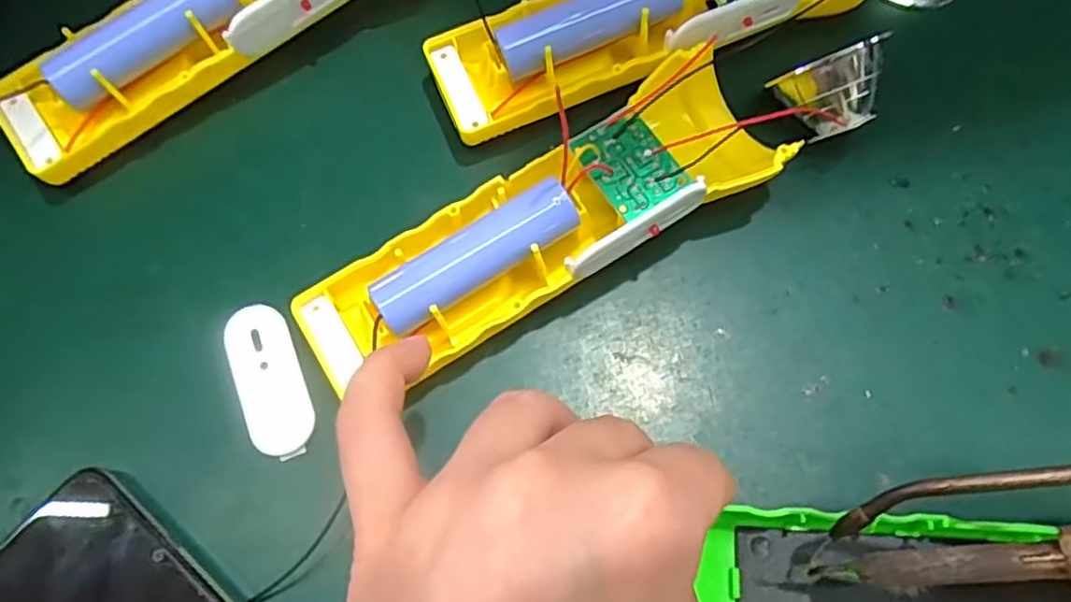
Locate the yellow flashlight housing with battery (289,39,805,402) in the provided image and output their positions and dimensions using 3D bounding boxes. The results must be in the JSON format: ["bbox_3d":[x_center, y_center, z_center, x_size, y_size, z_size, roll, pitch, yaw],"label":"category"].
[{"bbox_3d":[0.006,-0.025,0.223,0.163,0.028,0.050,-31,72,-15],"label":"yellow flashlight housing with battery"}]

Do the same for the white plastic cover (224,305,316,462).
[{"bbox_3d":[-0.083,0.024,0.221,0.020,0.004,0.048,-21,70,-9],"label":"white plastic cover"}]

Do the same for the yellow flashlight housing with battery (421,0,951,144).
[{"bbox_3d":[0.063,-0.110,0.259,0.205,0.032,0.050,-23,71,-9],"label":"yellow flashlight housing with battery"}]

